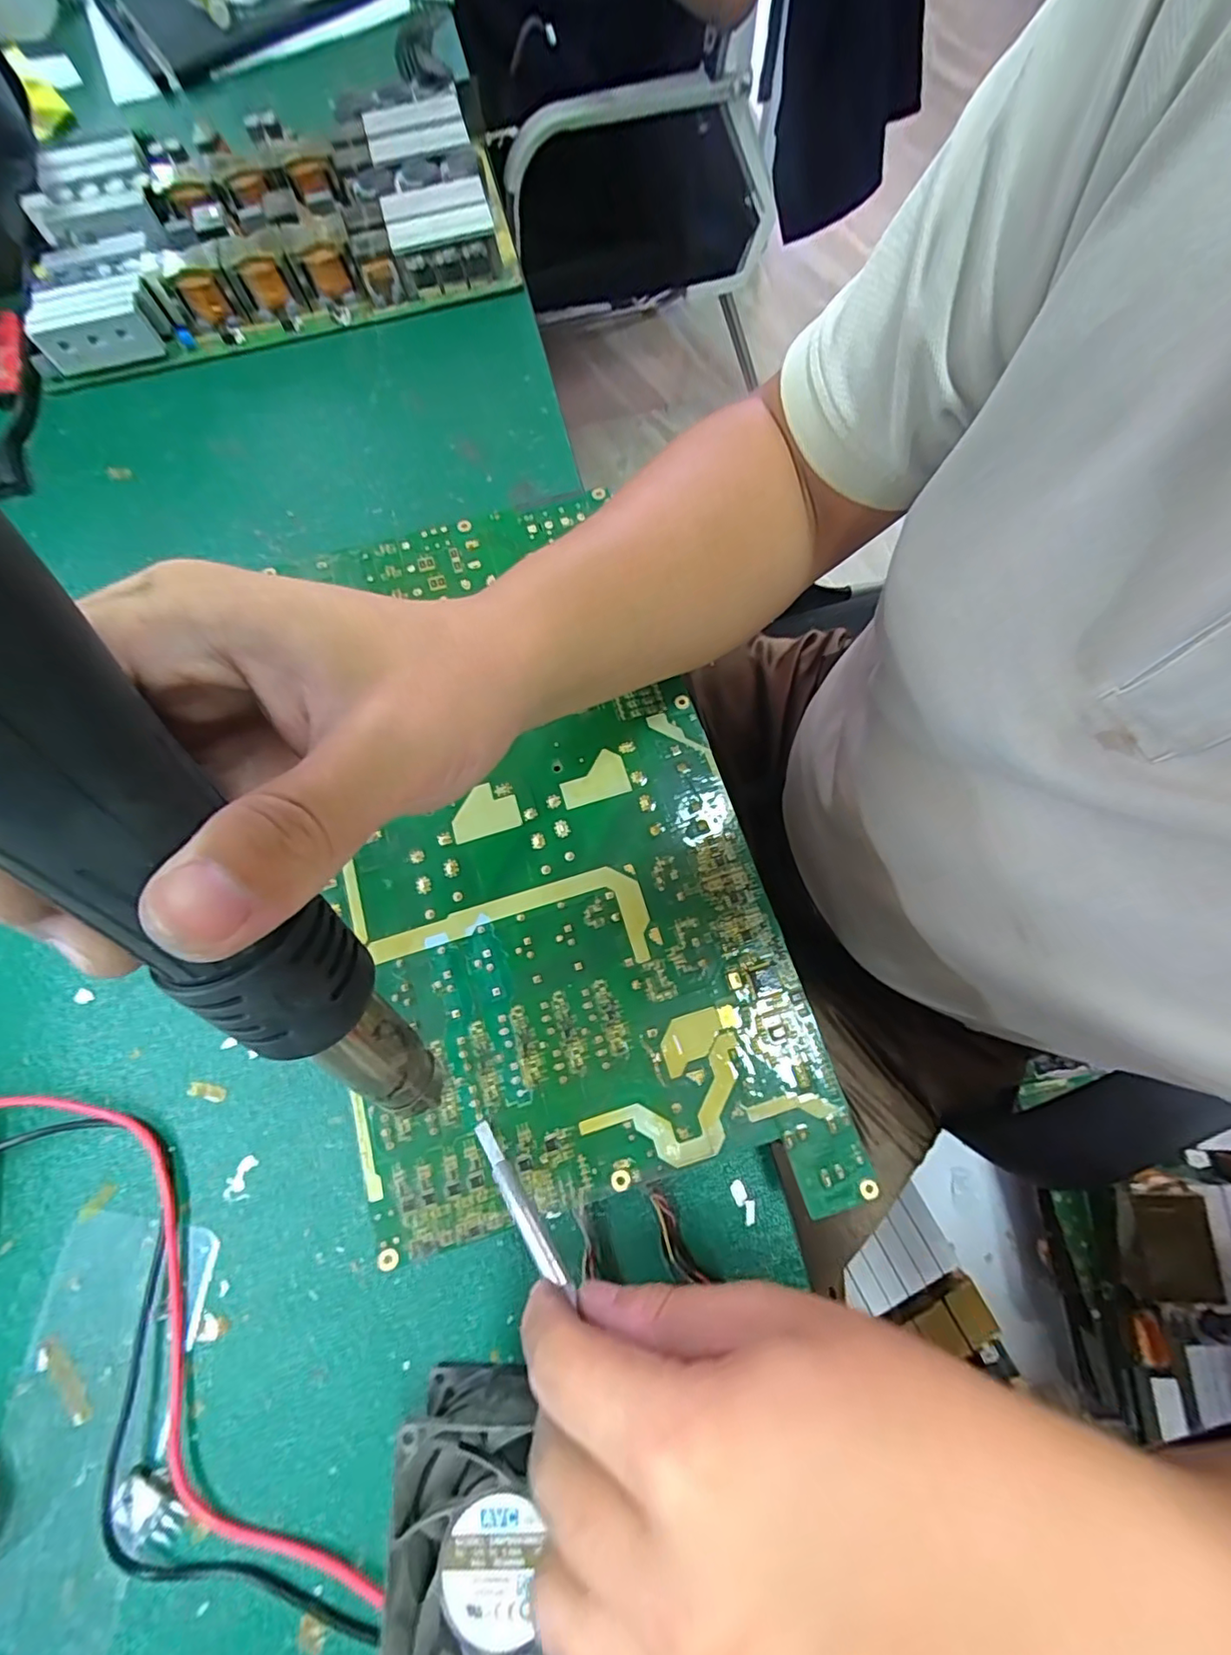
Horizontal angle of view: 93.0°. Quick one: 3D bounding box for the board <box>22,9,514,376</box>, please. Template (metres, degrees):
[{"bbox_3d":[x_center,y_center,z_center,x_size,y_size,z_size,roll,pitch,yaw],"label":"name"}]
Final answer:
[{"bbox_3d":[-0.251,-0.439,0.421,0.324,0.047,0.194,-15,74,-3],"label":"board"}]

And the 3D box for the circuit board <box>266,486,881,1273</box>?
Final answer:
[{"bbox_3d":[-0.042,-0.002,0.277,0.189,0.005,0.354,-17,74,-4],"label":"circuit board"}]

